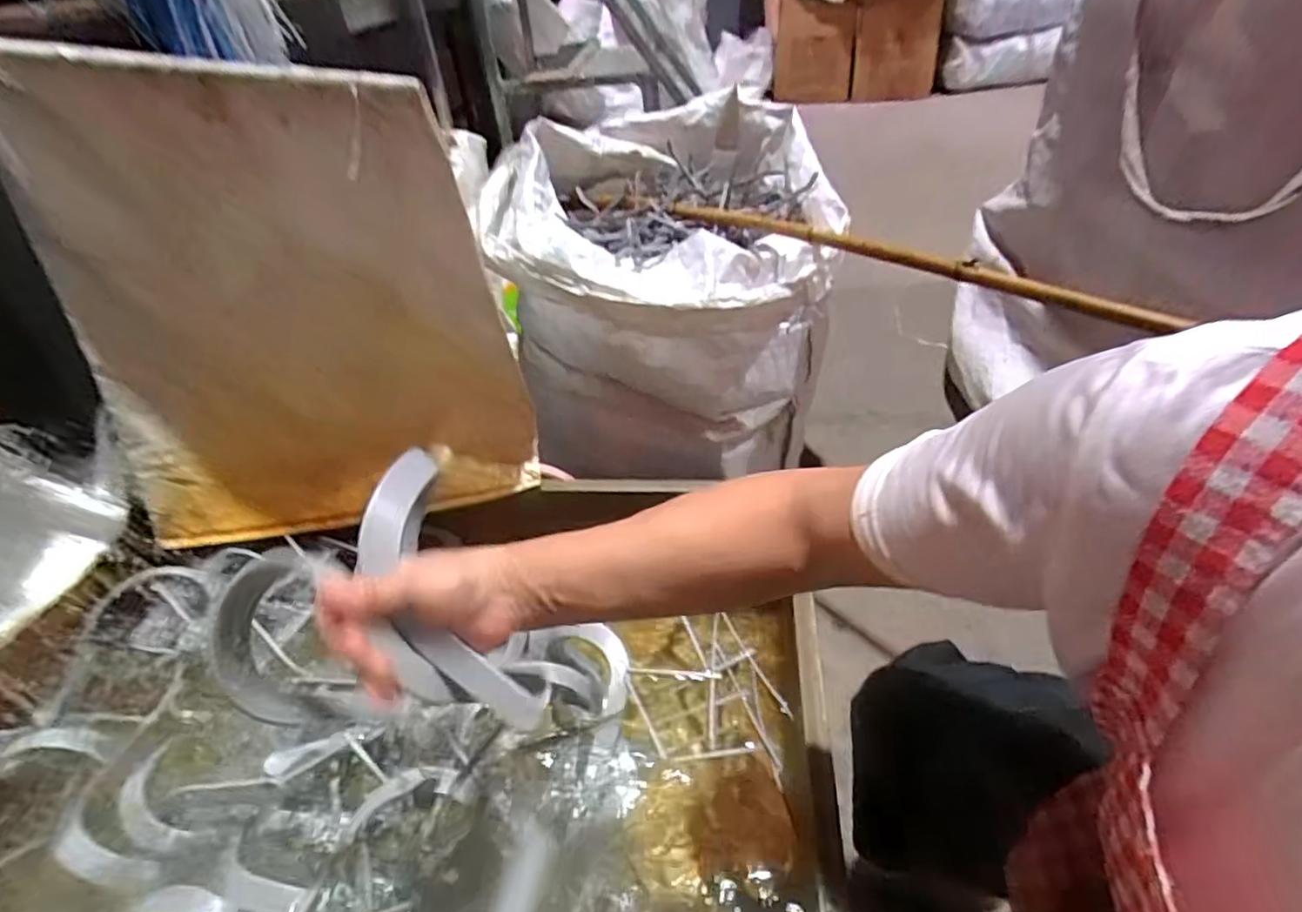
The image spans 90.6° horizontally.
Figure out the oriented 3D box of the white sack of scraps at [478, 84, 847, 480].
[{"bbox_3d":[0.008,-0.276,0.986,0.458,0.376,0.519,-5,39,0],"label":"white sack of scraps"}]

